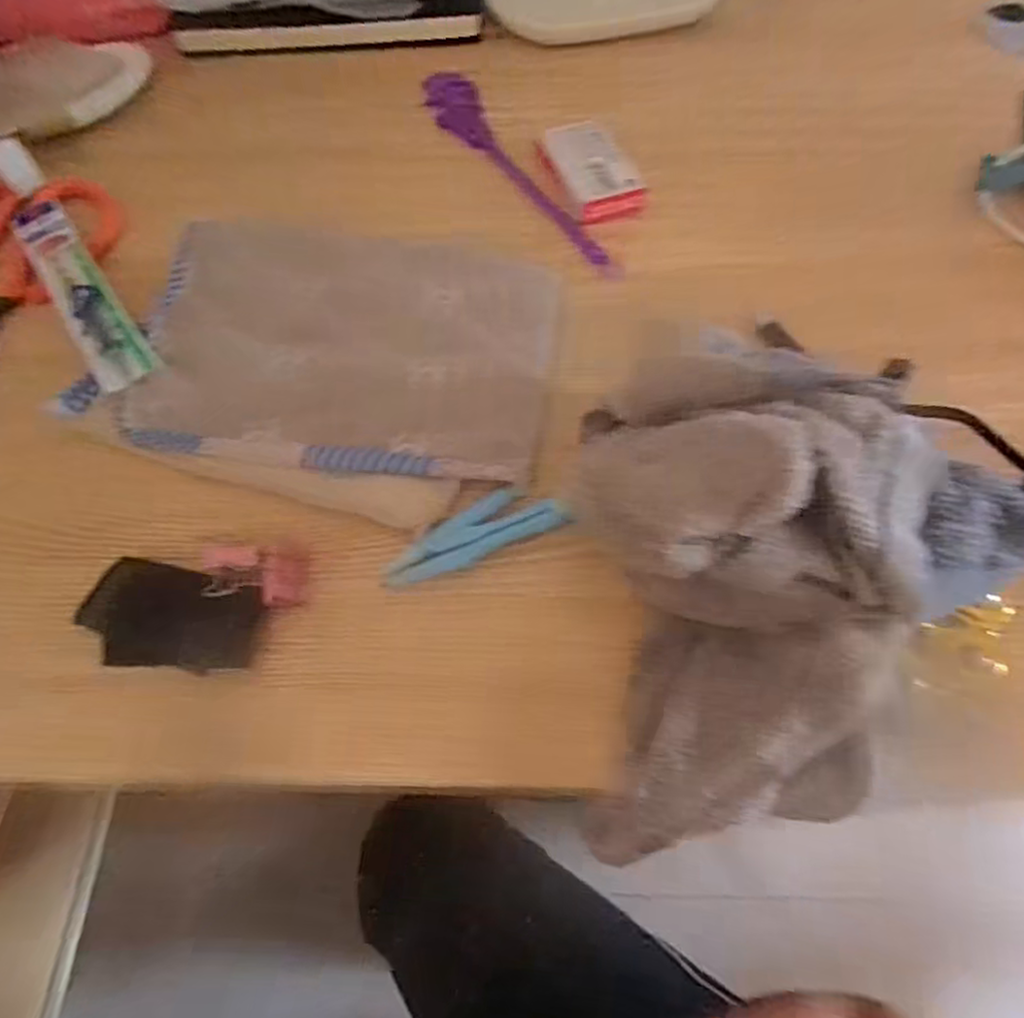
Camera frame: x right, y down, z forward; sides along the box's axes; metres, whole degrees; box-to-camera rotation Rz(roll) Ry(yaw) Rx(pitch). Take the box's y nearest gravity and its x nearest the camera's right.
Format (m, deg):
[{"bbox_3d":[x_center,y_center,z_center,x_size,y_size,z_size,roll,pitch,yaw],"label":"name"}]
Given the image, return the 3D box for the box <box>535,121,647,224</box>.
[{"bbox_3d":[0.042,-0.186,0.360,0.041,0.016,0.070,-20,62,-9],"label":"box"}]

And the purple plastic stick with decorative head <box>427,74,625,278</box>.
[{"bbox_3d":[-0.003,-0.193,0.368,0.037,0.009,0.200,-22,63,-10],"label":"purple plastic stick with decorative head"}]

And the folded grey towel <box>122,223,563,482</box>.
[{"bbox_3d":[-0.074,-0.075,0.299,0.182,0.015,0.128,8,61,6],"label":"folded grey towel"}]

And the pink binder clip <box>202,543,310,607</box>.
[{"bbox_3d":[-0.100,0.024,0.251,0.042,0.008,0.025,0,61,2],"label":"pink binder clip"}]

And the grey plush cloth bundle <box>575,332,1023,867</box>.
[{"bbox_3d":[0.098,0.020,0.204,0.142,0.079,0.159,2,61,3],"label":"grey plush cloth bundle"}]

